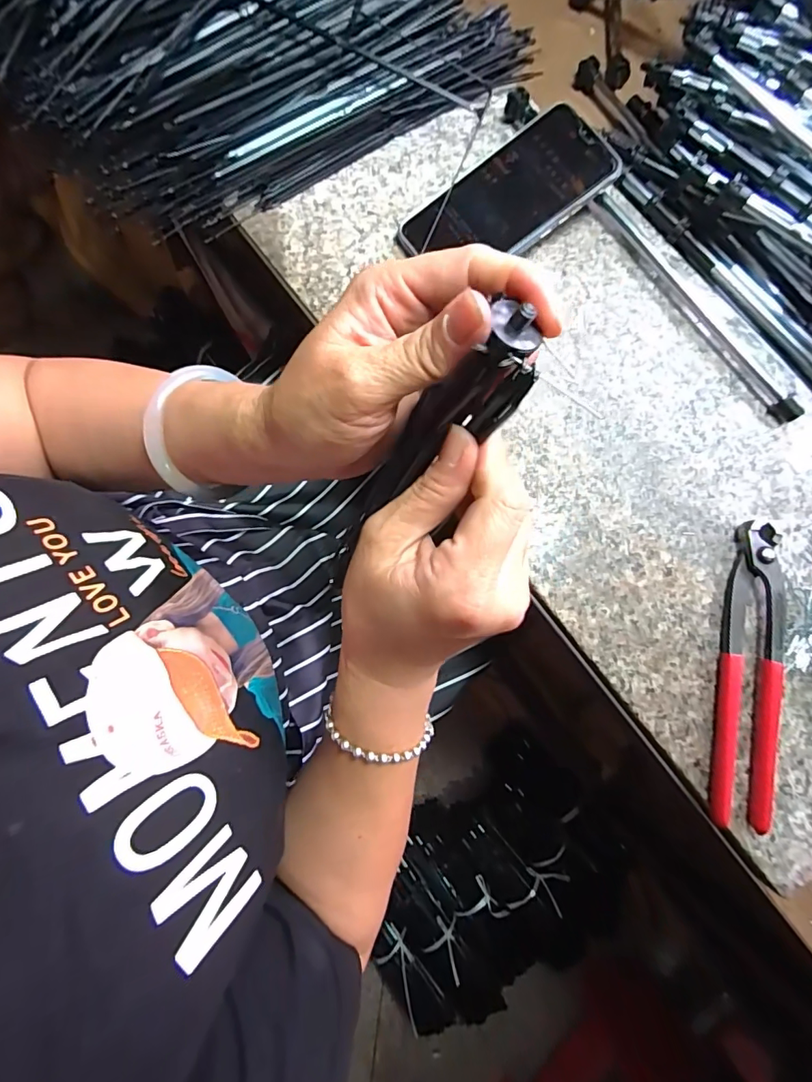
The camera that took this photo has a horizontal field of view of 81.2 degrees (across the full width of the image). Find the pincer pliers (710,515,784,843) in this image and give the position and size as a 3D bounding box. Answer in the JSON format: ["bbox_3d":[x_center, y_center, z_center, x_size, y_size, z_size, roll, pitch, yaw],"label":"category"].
[{"bbox_3d":[0.232,0.085,0.310,0.043,0.017,0.194,10,82,1],"label":"pincer pliers"}]

